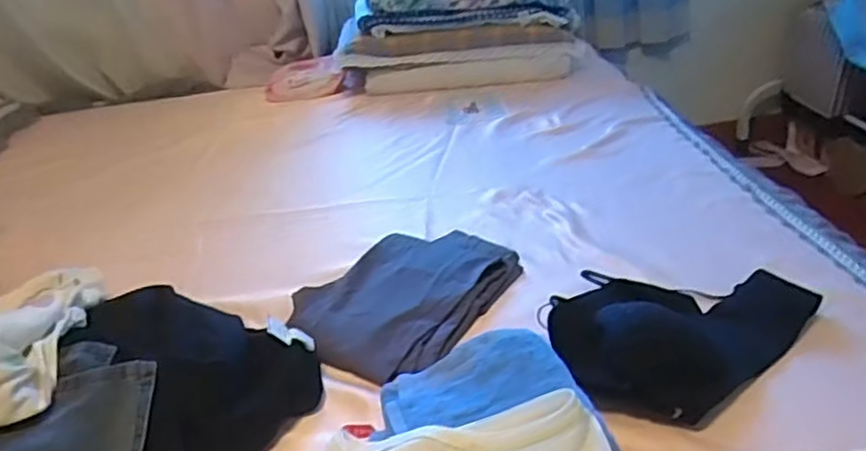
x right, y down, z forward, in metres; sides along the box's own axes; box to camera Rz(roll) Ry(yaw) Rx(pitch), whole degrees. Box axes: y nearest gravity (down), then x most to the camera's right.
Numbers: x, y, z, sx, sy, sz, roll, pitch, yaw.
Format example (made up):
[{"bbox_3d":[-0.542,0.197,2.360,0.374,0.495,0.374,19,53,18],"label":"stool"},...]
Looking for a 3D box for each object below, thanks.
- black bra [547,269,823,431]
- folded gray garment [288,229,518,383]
[{"bbox_3d":[0.244,0.092,0.735,0.298,0.076,0.184,-27,34,-31],"label":"black bra"},{"bbox_3d":[-0.034,0.081,0.862,0.200,0.034,0.273,14,36,32],"label":"folded gray garment"}]

